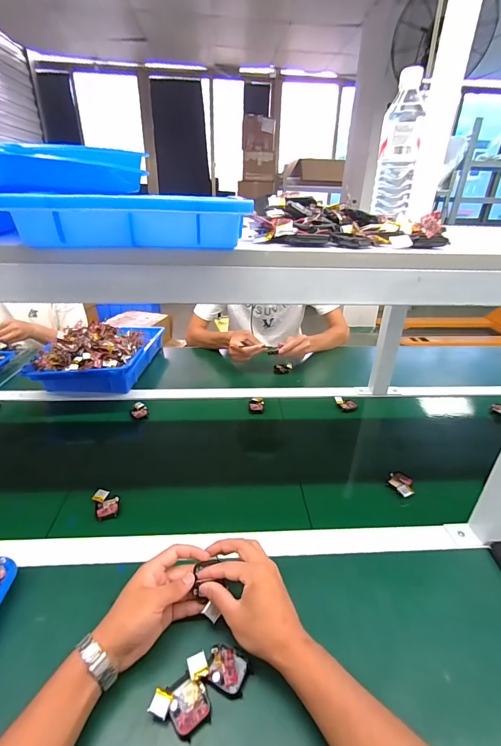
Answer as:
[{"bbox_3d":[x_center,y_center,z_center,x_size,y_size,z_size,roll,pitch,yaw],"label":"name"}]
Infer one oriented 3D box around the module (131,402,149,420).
[{"bbox_3d":[-0.265,0.090,0.811,0.038,0.021,0.046,-10,30,-21],"label":"module"}]

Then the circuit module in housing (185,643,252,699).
[{"bbox_3d":[-0.034,0.324,0.375,0.064,0.014,0.039,8,29,12],"label":"circuit module in housing"}]

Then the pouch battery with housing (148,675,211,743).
[{"bbox_3d":[-0.069,0.337,0.348,0.056,0.010,0.041,12,30,19],"label":"pouch battery with housing"}]

